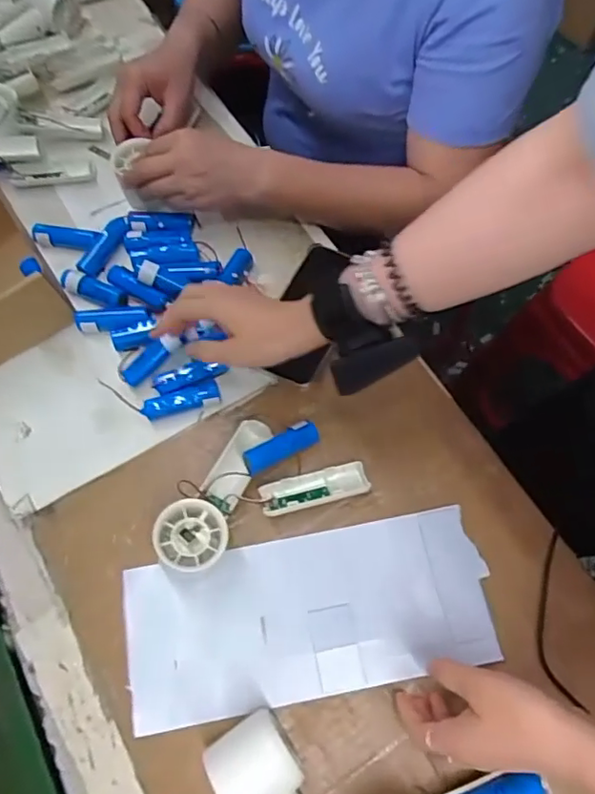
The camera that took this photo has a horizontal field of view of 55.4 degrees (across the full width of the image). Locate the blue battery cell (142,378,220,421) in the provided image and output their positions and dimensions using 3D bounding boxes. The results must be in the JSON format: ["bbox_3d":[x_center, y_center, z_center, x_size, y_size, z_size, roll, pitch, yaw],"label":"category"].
[{"bbox_3d":[-0.112,0.004,0.549,0.072,0.018,0.020,-17,67,-6],"label":"blue battery cell"}]

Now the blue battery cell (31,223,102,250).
[{"bbox_3d":[-0.257,-0.177,0.630,0.078,0.023,0.017,7,67,5],"label":"blue battery cell"}]

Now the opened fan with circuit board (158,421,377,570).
[{"bbox_3d":[-0.038,0.071,0.494,0.186,0.054,0.109,-26,68,-9],"label":"opened fan with circuit board"}]

